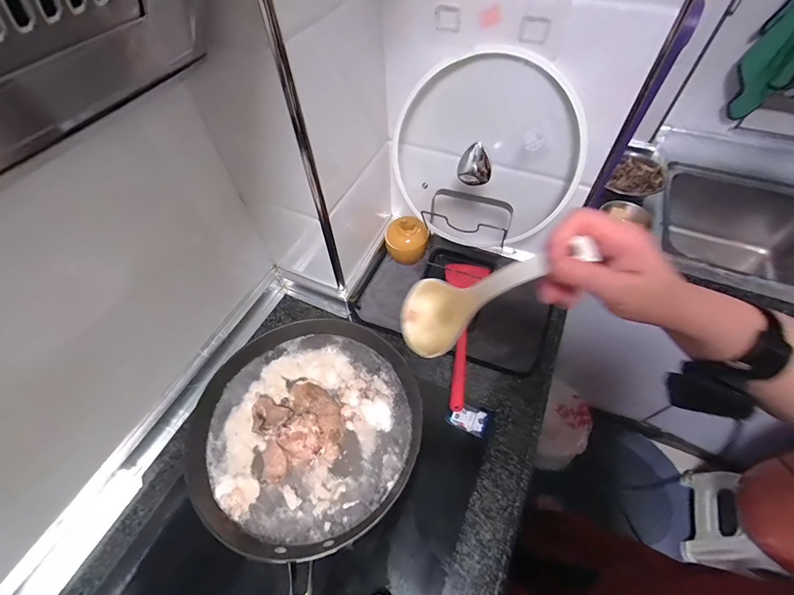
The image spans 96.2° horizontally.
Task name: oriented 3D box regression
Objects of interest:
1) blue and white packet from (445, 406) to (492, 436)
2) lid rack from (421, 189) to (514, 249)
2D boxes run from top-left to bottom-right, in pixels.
[{"bbox_3d":[0.124,0.207,0.608,0.068,0.021,0.045,21,59,16],"label":"blue and white packet"},{"bbox_3d":[0.127,-0.145,0.643,0.153,0.068,0.085,9,56,8],"label":"lid rack"}]

